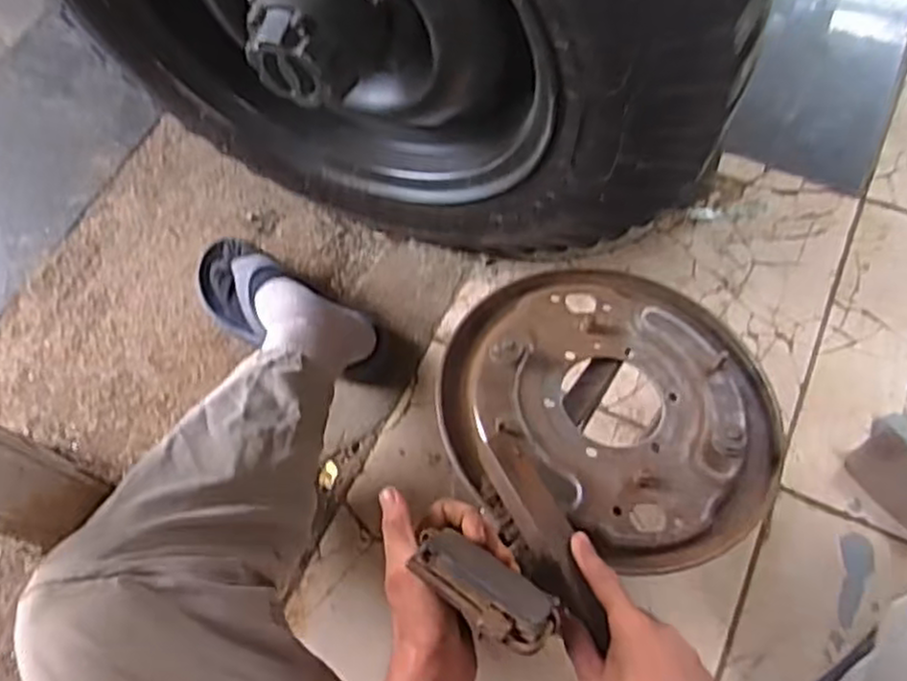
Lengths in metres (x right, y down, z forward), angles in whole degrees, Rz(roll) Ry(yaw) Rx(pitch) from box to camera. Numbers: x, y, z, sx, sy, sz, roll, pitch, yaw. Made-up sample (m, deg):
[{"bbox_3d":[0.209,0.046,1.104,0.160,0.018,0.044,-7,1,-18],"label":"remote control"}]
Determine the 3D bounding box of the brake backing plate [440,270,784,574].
[{"bbox_3d":[0.146,0.045,0.670,0.295,0.039,0.295,4,54,-5],"label":"brake backing plate"}]

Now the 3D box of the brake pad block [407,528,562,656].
[{"bbox_3d":[0.019,0.145,0.428,0.087,0.028,0.039,32,70,9],"label":"brake pad block"}]

